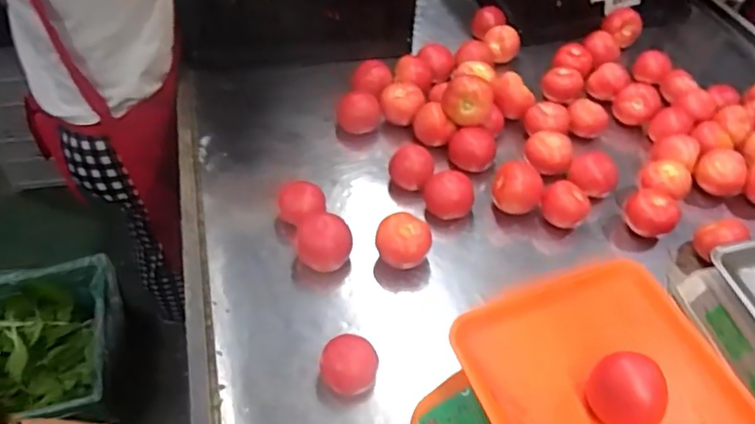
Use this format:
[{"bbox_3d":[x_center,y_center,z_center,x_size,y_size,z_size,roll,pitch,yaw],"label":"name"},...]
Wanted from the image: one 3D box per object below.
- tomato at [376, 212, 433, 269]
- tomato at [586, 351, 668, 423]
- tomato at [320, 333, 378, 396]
[{"bbox_3d":[0.034,0.039,0.736,0.069,0.069,0.058,14,51,10],"label":"tomato"},{"bbox_3d":[0.214,0.158,0.500,0.059,0.058,0.064,1,50,-1],"label":"tomato"},{"bbox_3d":[-0.031,0.170,0.637,0.061,0.046,0.050,5,50,2],"label":"tomato"}]

